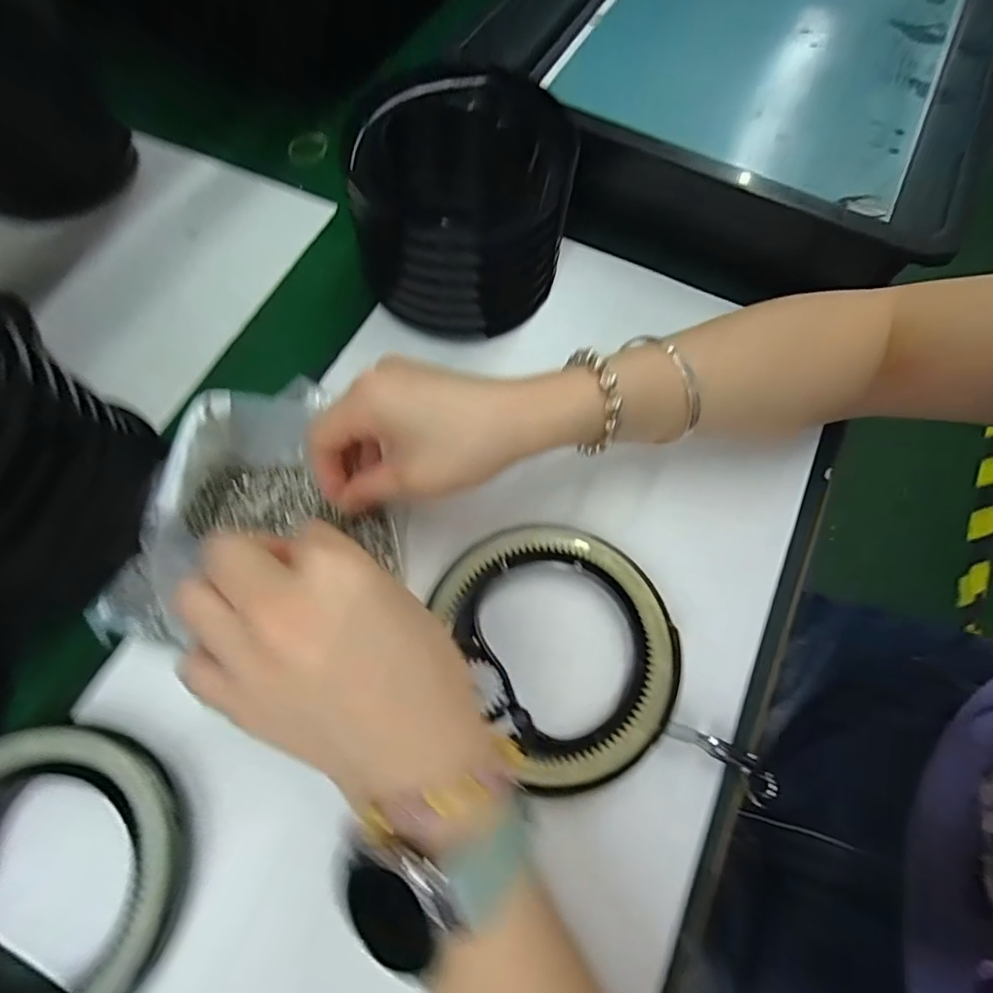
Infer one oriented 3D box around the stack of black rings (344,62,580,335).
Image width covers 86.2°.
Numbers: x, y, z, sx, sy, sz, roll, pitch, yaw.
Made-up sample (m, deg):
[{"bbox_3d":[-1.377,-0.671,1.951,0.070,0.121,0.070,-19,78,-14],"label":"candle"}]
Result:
[{"bbox_3d":[-0.020,-0.173,0.340,0.126,0.105,0.136,10,69,6],"label":"stack of black rings"}]

